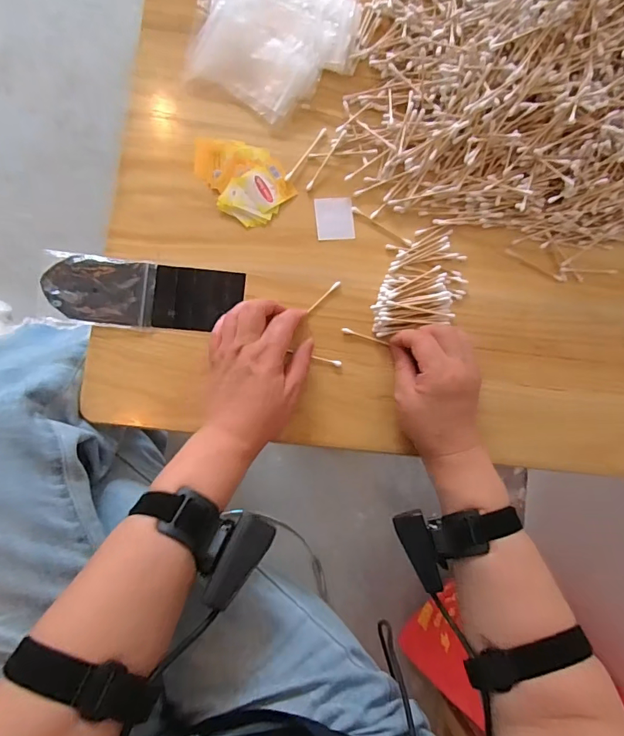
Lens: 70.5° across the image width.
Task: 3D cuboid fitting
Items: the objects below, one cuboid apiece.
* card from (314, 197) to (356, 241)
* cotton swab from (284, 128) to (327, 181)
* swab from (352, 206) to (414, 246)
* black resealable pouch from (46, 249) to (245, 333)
[{"bbox_3d":[0.024,-0.155,0.458,0.039,0.004,0.042,-6,89,-9],"label":"card"},{"bbox_3d":[-0.006,-0.220,0.454,0.006,0.004,0.070,37,83,-5],"label":"cotton swab"},{"bbox_3d":[0.074,-0.148,0.464,0.072,0.004,0.007,30,84,-6],"label":"swab"},{"bbox_3d":[-0.156,-0.071,0.420,0.174,0.007,0.063,2,88,-11],"label":"black resealable pouch"}]

